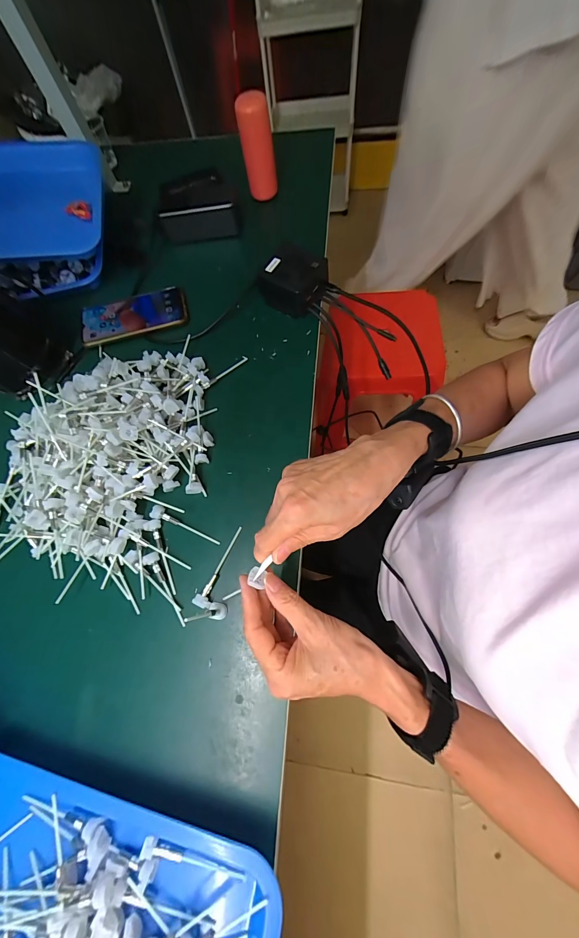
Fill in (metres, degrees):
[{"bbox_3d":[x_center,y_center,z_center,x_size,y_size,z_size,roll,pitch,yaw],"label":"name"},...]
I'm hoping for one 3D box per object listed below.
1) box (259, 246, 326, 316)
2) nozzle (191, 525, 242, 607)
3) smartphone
[{"bbox_3d":[0.008,-0.270,0.450,0.081,0.053,0.077,32,75,13],"label":"box"},{"bbox_3d":[-0.075,0.110,0.349,0.019,0.016,0.092,27,74,10],"label":"nozzle"},{"bbox_3d":[-0.241,-0.239,0.481,0.160,0.010,0.078,-15,72,-4],"label":"smartphone"}]

